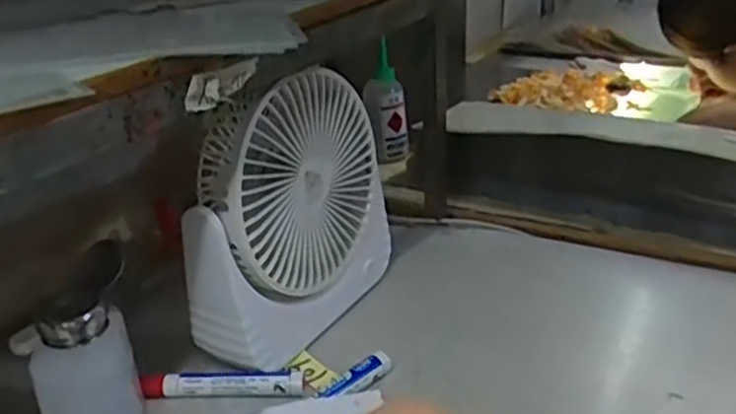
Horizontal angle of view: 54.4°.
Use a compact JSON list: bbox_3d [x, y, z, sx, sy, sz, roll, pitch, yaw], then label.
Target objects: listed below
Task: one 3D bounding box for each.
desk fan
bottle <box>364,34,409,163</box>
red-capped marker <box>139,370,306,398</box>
[{"bbox_3d":[-0.056,0.001,0.537,0.072,0.186,0.186,10,29,24],"label":"desk fan"},{"bbox_3d":[0.022,-0.123,0.861,0.052,0.147,0.049,-3,24,2],"label":"bottle"},{"bbox_3d":[-0.101,0.122,0.498,0.114,0.018,0.012,1,23,3],"label":"red-capped marker"}]

